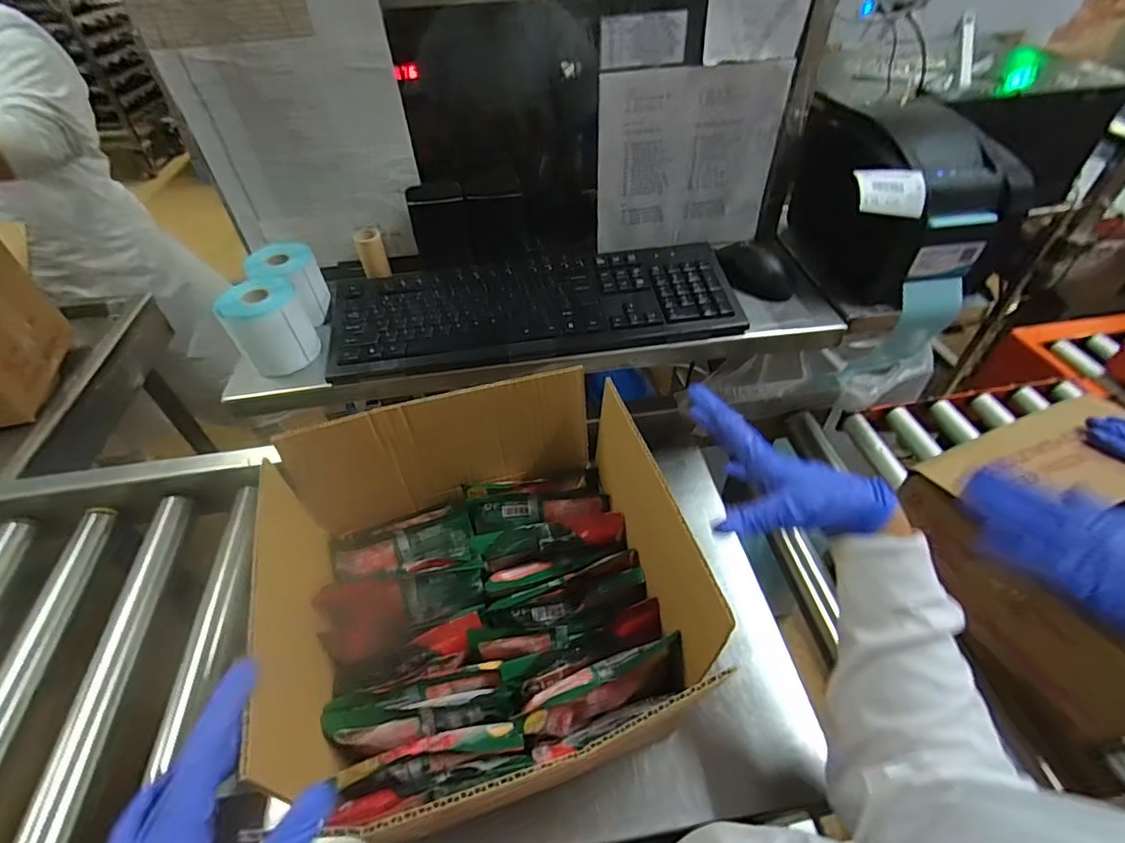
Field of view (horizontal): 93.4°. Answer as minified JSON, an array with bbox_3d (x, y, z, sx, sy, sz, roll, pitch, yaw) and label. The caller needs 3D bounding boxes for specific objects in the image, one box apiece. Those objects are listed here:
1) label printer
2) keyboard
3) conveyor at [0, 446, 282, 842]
[{"bbox_3d":[0.405,-0.261,0.628,0.196,0.154,0.209,2,46,4],"label":"label printer"},{"bbox_3d":[-0.032,-0.134,0.605,0.449,0.036,0.153,-8,46,-5],"label":"keyboard"},{"bbox_3d":[-0.593,0.295,0.582,0.411,0.086,0.605,-5,46,-2],"label":"conveyor"}]

